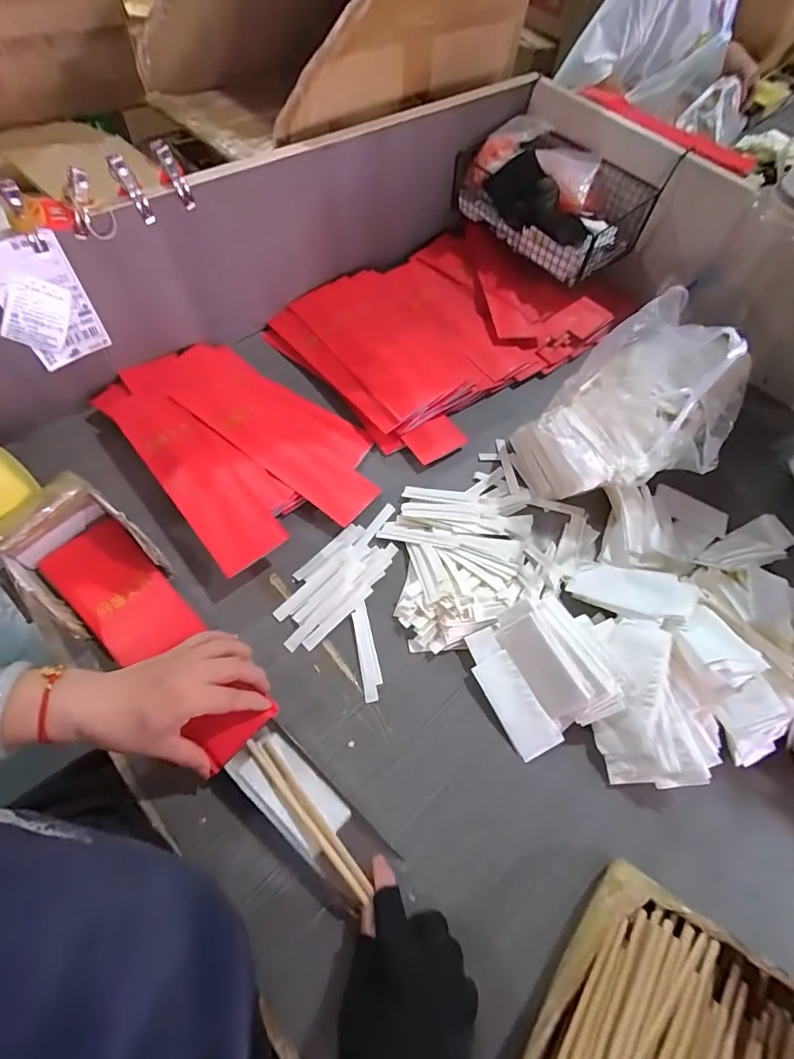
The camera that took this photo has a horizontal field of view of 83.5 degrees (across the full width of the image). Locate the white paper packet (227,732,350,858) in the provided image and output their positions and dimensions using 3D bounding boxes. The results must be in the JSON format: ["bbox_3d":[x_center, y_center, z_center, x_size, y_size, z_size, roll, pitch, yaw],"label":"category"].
[{"bbox_3d":[-0.095,0.227,0.387,0.107,0.004,0.045,39,67,11],"label":"white paper packet"}]

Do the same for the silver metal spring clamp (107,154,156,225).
[{"bbox_3d":[-0.266,-0.341,0.447,0.015,0.055,0.021,-36,72,-20],"label":"silver metal spring clamp"}]

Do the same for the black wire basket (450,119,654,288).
[{"bbox_3d":[0.234,-0.506,0.695,0.151,0.128,0.262,-36,69,-19],"label":"black wire basket"}]

